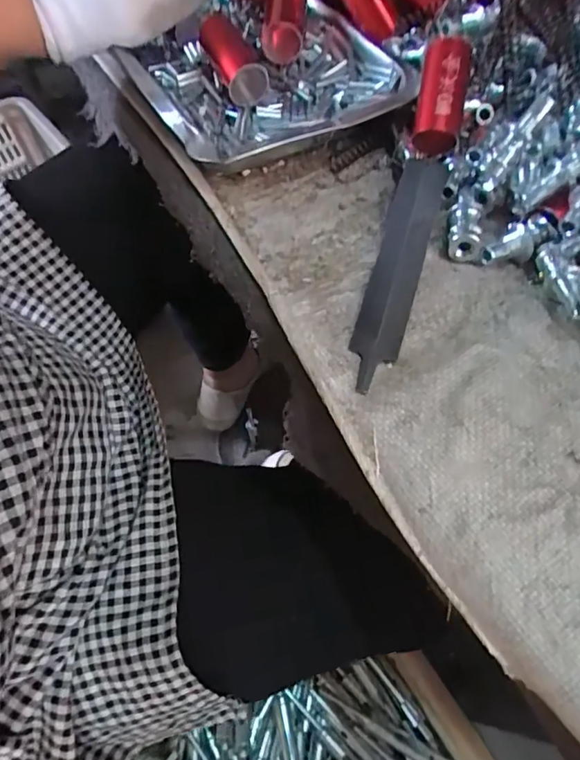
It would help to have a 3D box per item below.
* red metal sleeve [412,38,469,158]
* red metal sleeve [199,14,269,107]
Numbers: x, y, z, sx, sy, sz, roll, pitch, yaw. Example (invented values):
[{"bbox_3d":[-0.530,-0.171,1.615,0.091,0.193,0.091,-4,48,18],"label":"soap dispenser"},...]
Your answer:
[{"bbox_3d":[0.094,-0.176,0.322,0.028,0.022,0.066,9,98,7],"label":"red metal sleeve"},{"bbox_3d":[-0.040,-0.227,0.369,0.028,0.026,0.073,-22,62,-11],"label":"red metal sleeve"}]

